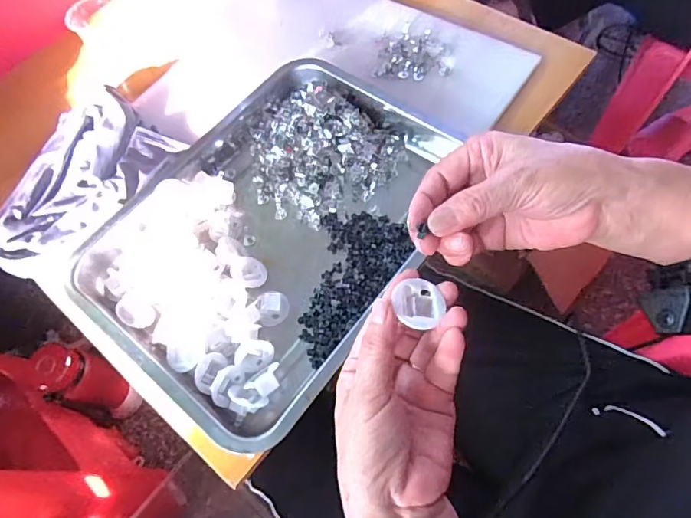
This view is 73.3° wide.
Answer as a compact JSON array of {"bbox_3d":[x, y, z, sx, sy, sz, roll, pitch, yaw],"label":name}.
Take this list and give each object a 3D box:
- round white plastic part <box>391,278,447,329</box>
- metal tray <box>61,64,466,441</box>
[{"bbox_3d":[0.046,0.028,0.294,0.030,0.010,0.031,-2,62,3],"label":"round white plastic part"},{"bbox_3d":[-0.074,-0.038,0.474,0.282,0.042,0.374,30,68,18],"label":"metal tray"}]

